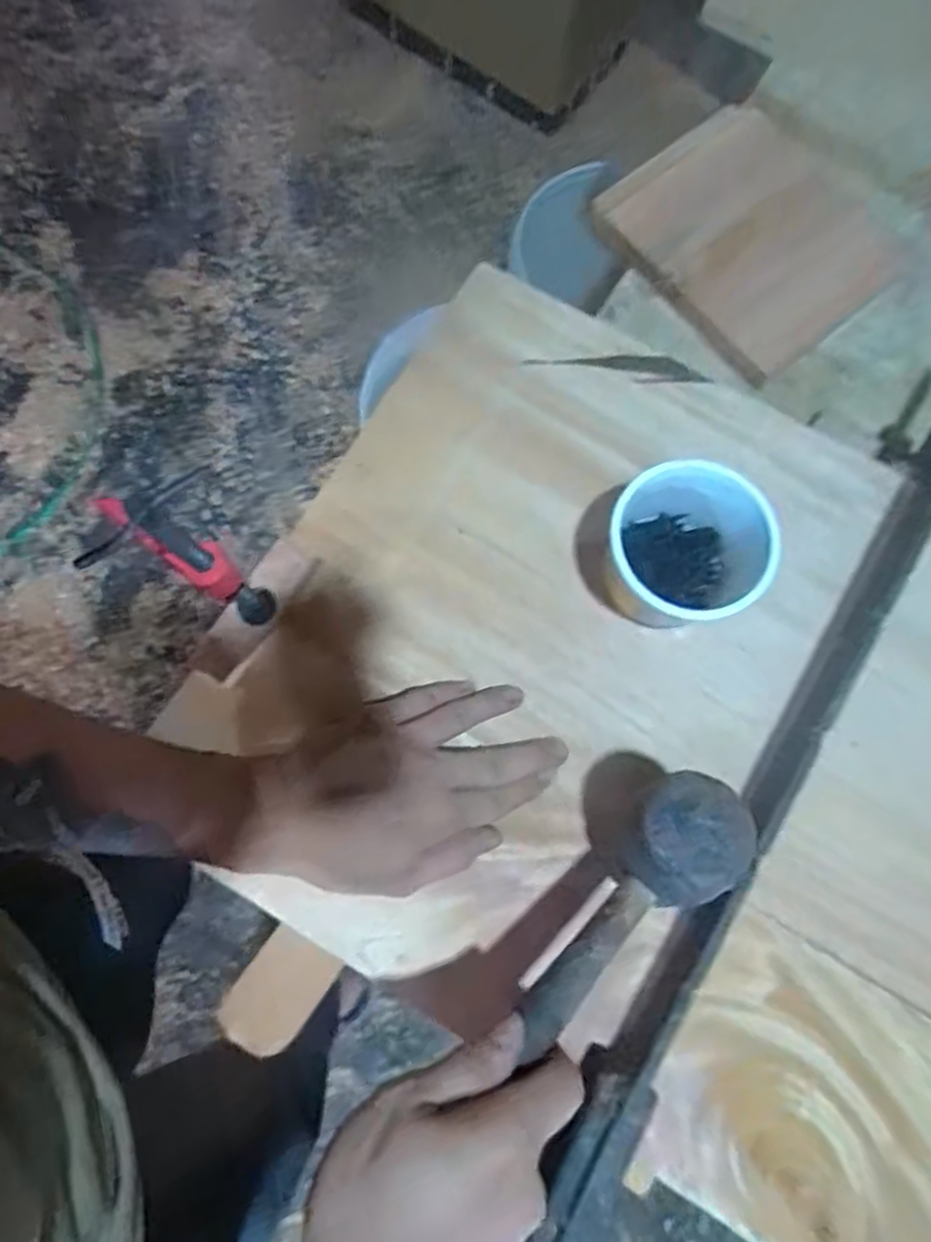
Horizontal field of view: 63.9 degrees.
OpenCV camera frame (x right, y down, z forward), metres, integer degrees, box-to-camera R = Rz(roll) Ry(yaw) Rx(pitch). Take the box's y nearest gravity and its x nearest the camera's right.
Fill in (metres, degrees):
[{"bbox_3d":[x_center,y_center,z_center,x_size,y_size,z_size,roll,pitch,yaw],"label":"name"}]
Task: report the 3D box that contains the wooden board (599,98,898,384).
[{"bbox_3d":[0.235,-0.319,0.613,0.186,0.026,0.206,-39,81,-9],"label":"wooden board"}]

